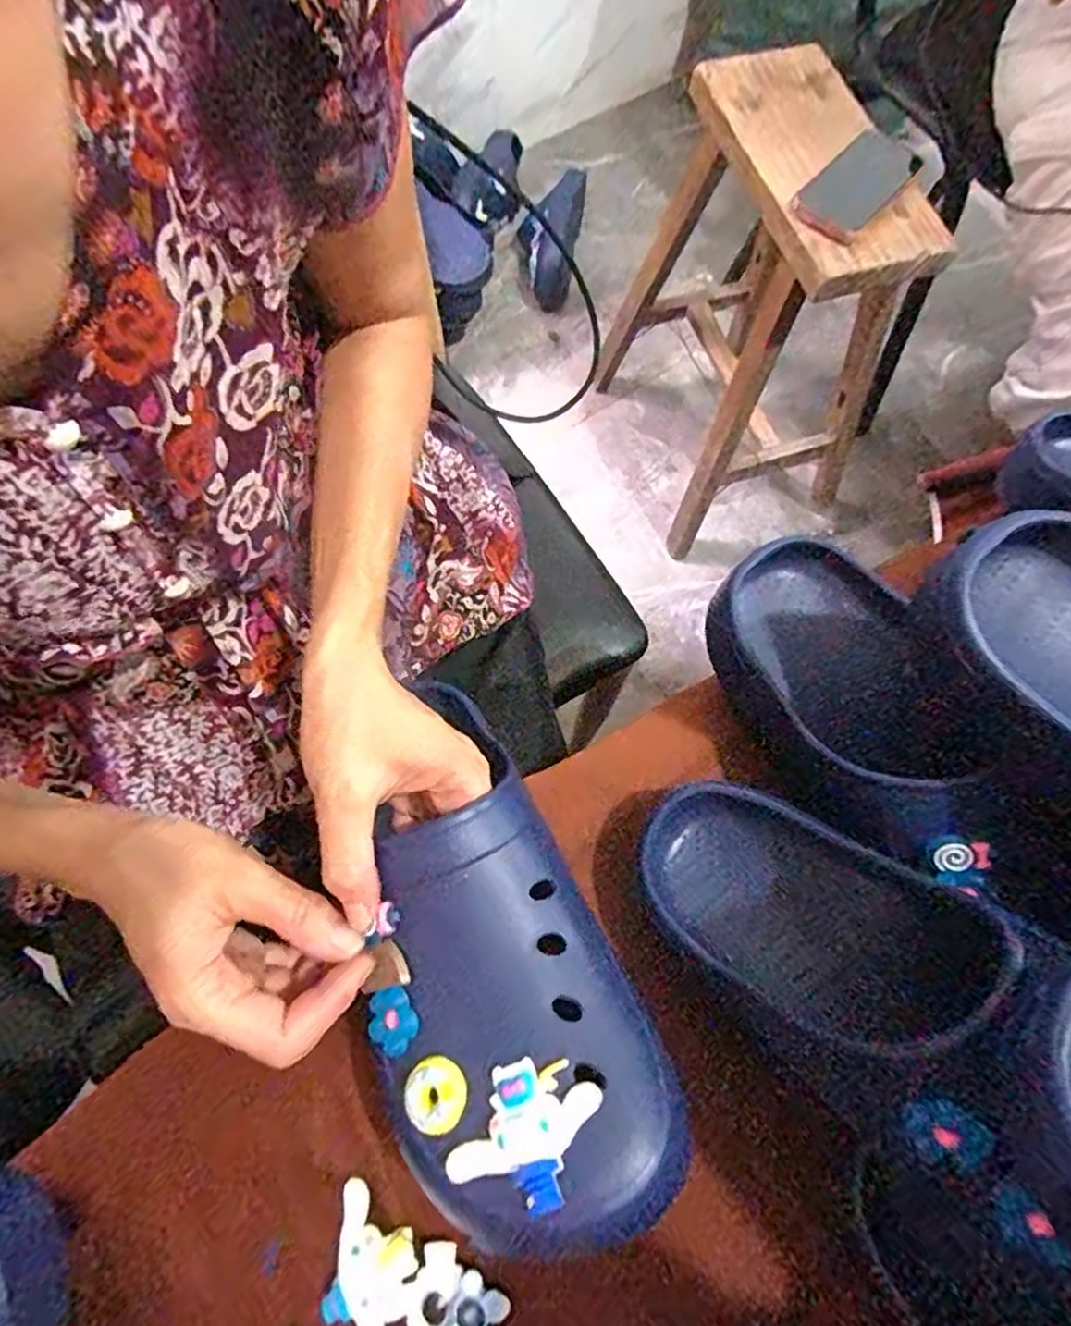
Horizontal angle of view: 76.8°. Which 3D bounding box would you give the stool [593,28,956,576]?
[{"bbox_3d":[0.300,-0.499,0.980,0.309,0.480,0.389,-24,72,-10],"label":"stool"}]

